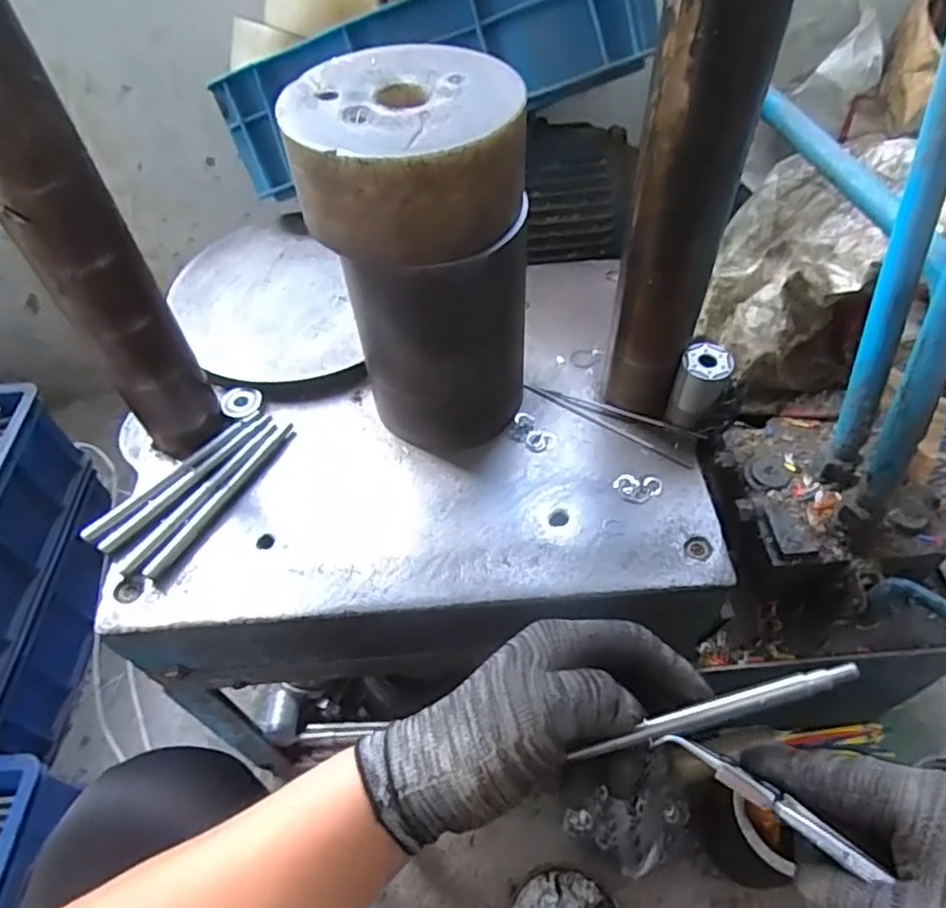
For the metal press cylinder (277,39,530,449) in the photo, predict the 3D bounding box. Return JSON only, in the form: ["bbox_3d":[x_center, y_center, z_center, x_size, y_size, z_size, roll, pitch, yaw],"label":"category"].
[{"bbox_3d":[-0.036,-0.132,0.486,0.141,0.255,0.141,-18,53,-10],"label":"metal press cylinder"}]

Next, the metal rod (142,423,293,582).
[{"bbox_3d":[-0.197,0.034,0.517,0.014,0.010,0.160,24,57,20],"label":"metal rod"}]

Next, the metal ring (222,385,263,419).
[{"bbox_3d":[-0.206,-0.046,0.577,0.031,0.007,0.037,-3,52,1],"label":"metal ring"}]

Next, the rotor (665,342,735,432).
[{"bbox_3d":[0.181,-0.050,0.523,0.038,0.074,0.035,17,55,16],"label":"rotor"}]

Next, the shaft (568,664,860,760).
[{"bbox_3d":[0.115,0.124,0.313,0.133,0.005,0.011,-24,51,13],"label":"shaft"}]

